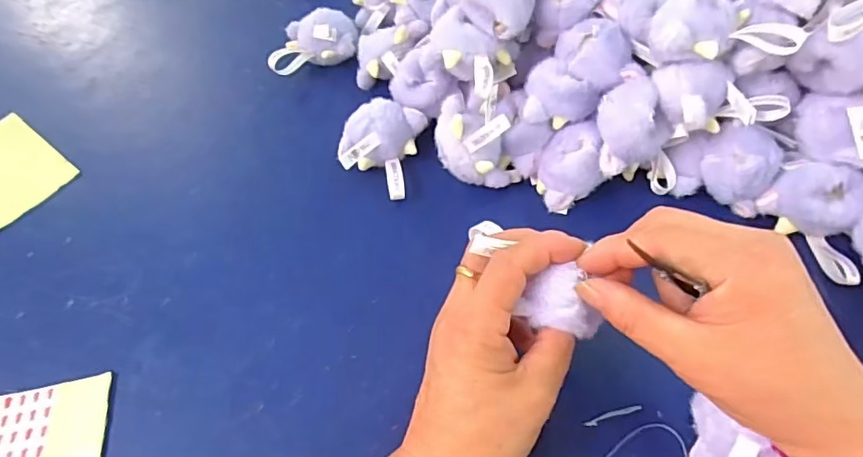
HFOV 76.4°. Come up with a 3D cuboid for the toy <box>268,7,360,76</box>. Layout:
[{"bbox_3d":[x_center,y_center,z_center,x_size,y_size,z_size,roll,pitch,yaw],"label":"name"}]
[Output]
[{"bbox_3d":[-0.110,-0.172,0.517,0.079,0.047,0.058,-9,55,-2],"label":"toy"}]

